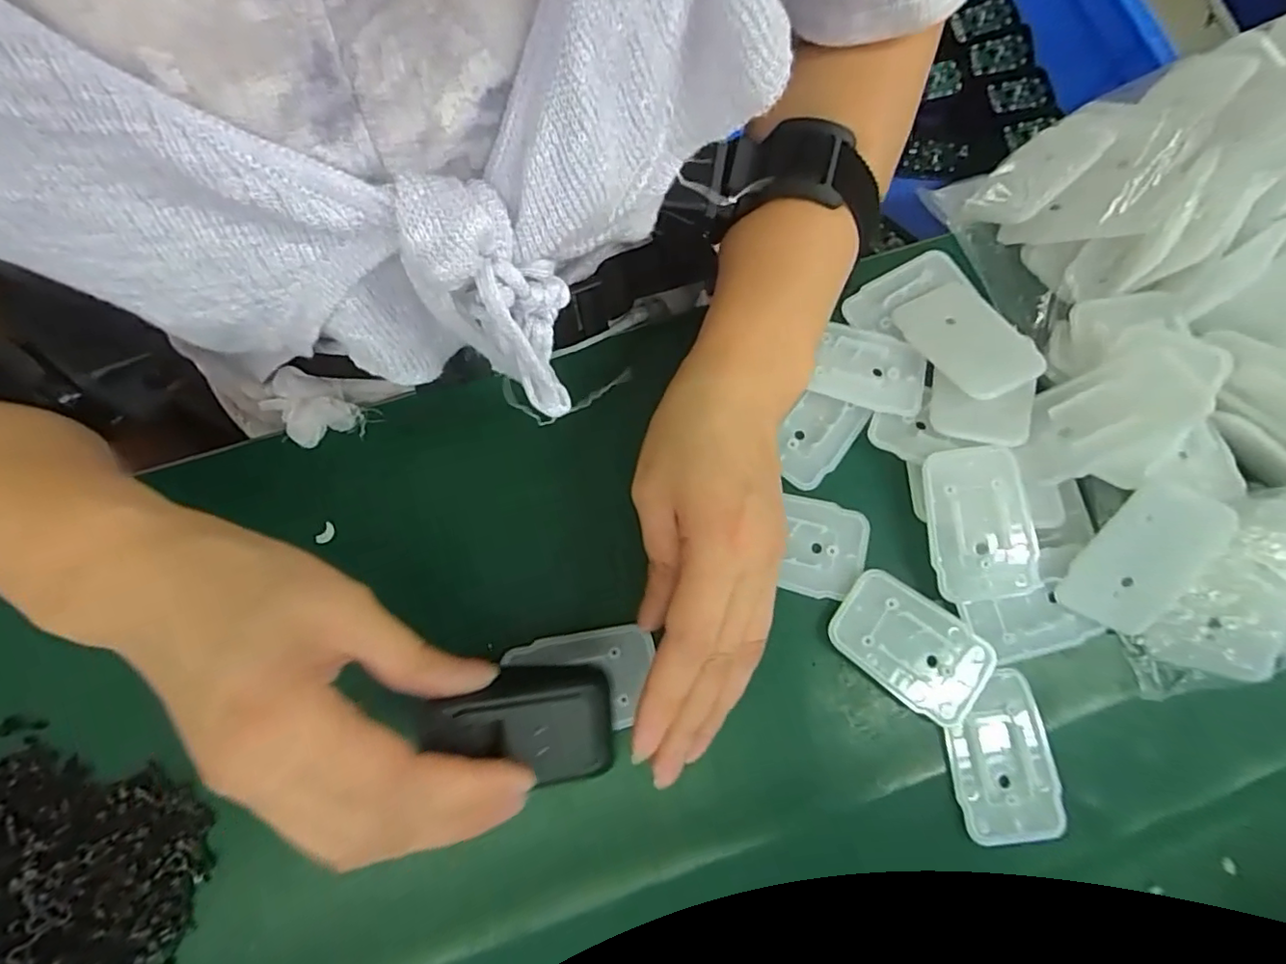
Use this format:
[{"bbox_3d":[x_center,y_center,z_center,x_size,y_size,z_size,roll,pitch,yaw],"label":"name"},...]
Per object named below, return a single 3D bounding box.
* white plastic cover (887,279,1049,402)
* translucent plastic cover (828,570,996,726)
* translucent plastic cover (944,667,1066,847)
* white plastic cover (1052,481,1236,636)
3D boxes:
[{"bbox_3d":[0.159,-0.071,0.283,0.043,0.005,0.067,-24,59,-3],"label":"white plastic cover"},{"bbox_3d":[0.120,0.073,0.257,0.067,0.006,0.044,38,78,9],"label":"translucent plastic cover"},{"bbox_3d":[0.154,0.117,0.246,0.040,0.006,0.066,-1,75,-1],"label":"translucent plastic cover"},{"bbox_3d":[0.217,0.033,0.251,0.039,0.008,0.064,29,106,15],"label":"white plastic cover"}]

